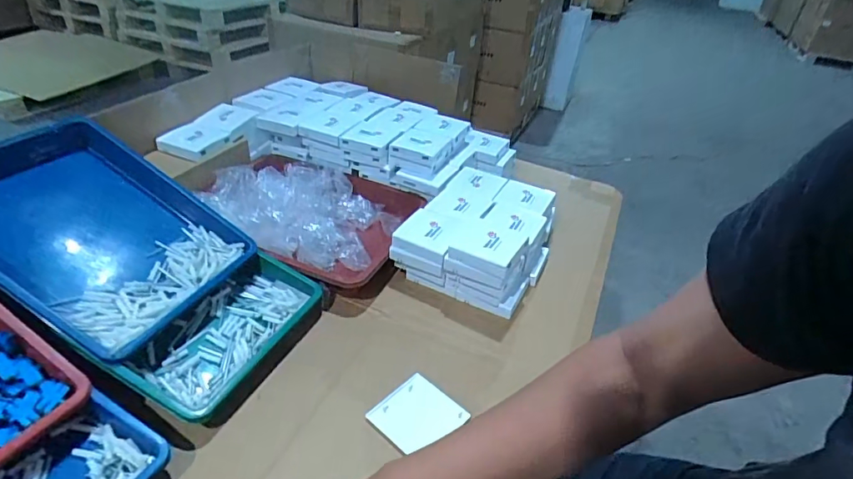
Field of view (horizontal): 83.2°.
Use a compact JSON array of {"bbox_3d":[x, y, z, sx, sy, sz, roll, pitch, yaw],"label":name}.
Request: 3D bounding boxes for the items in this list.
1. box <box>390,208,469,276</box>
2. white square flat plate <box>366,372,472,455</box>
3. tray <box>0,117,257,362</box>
[{"bbox_3d":[0.007,0.002,0.724,0.088,0.053,0.087,21,37,21],"label":"box"},{"bbox_3d":[-0.010,0.202,0.549,0.085,0.016,0.082,-25,45,-36],"label":"white square flat plate"},{"bbox_3d":[-0.416,-0.020,0.598,0.323,0.060,0.245,37,40,0],"label":"tray"}]

